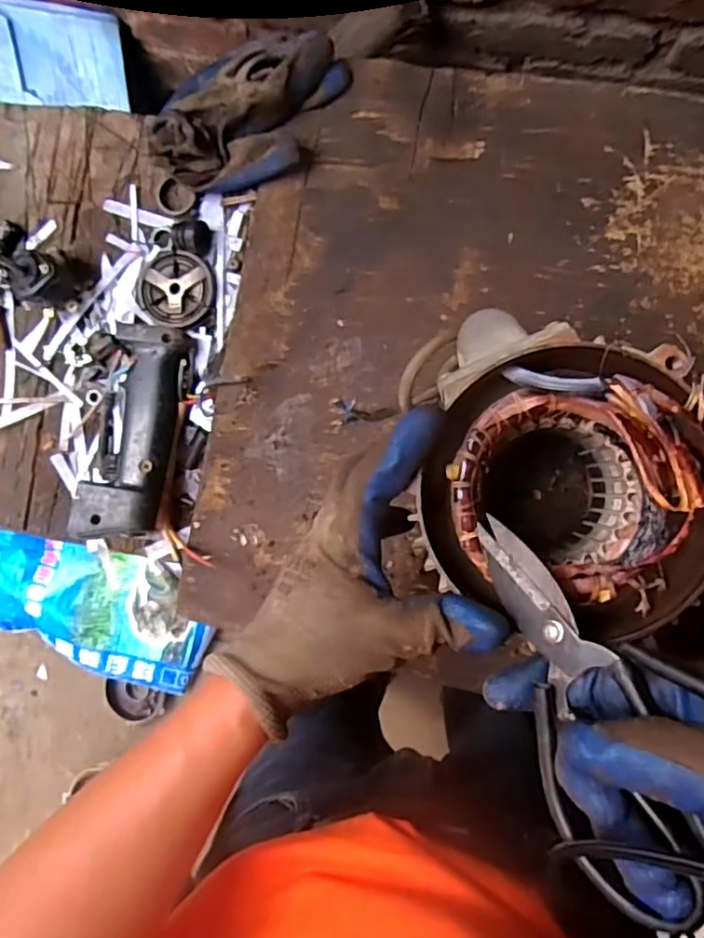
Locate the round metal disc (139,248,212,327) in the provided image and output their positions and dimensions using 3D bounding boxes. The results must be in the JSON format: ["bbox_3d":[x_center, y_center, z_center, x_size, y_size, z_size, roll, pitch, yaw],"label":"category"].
[{"bbox_3d":[-0.149,-0.152,0.520,0.066,0.009,0.063,0,89,7],"label":"round metal disc"}]

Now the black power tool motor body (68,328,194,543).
[{"bbox_3d":[-0.180,-0.029,0.504,0.071,0.037,0.178,11,90,7],"label":"black power tool motor body"}]

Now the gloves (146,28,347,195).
[{"bbox_3d":[-0.090,-0.293,0.497,0.126,0.035,0.154,35,93,7],"label":"gloves"}]

